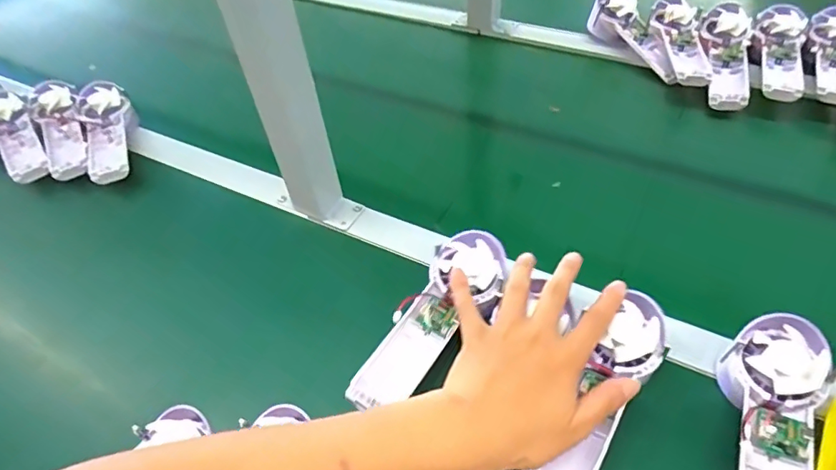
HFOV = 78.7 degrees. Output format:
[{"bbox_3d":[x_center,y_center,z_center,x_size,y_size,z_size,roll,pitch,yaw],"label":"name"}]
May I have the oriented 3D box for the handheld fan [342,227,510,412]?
[{"bbox_3d":[0.010,0.069,0.419,0.061,0.028,0.172,29,66,27],"label":"handheld fan"}]

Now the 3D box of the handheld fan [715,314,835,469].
[{"bbox_3d":[0.244,0.144,0.353,0.061,0.040,0.177,15,64,18],"label":"handheld fan"}]

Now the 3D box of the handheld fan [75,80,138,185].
[{"bbox_3d":[-0.395,-0.130,0.653,0.063,0.048,0.181,-23,51,-14],"label":"handheld fan"}]

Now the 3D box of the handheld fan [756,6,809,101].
[{"bbox_3d":[0.458,-0.231,0.637,0.055,0.032,0.175,12,51,16],"label":"handheld fan"}]

